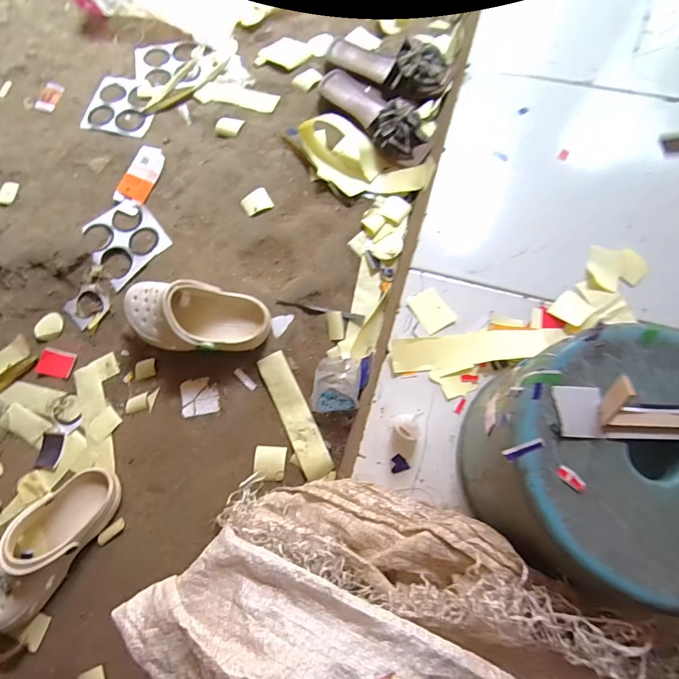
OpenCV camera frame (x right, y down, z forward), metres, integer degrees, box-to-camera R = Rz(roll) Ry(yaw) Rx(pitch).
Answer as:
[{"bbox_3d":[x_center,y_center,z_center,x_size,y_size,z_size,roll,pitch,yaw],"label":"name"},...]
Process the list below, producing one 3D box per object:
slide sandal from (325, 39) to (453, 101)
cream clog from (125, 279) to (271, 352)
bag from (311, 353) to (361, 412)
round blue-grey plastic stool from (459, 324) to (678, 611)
[{"bbox_3d":[0.089,-0.525,0.792,0.247,0.054,0.103,16,77,8],"label":"slide sandal"},{"bbox_3d":[-0.228,-0.035,0.659,0.232,0.092,0.099,7,72,5],"label":"cream clog"},{"bbox_3d":[-0.005,0.065,0.635,0.073,0.052,0.090,2,75,4],"label":"bag"},{"bbox_3d":[0.251,0.114,0.420,0.221,0.189,0.211,-1,71,2],"label":"round blue-grey plastic stool"}]

